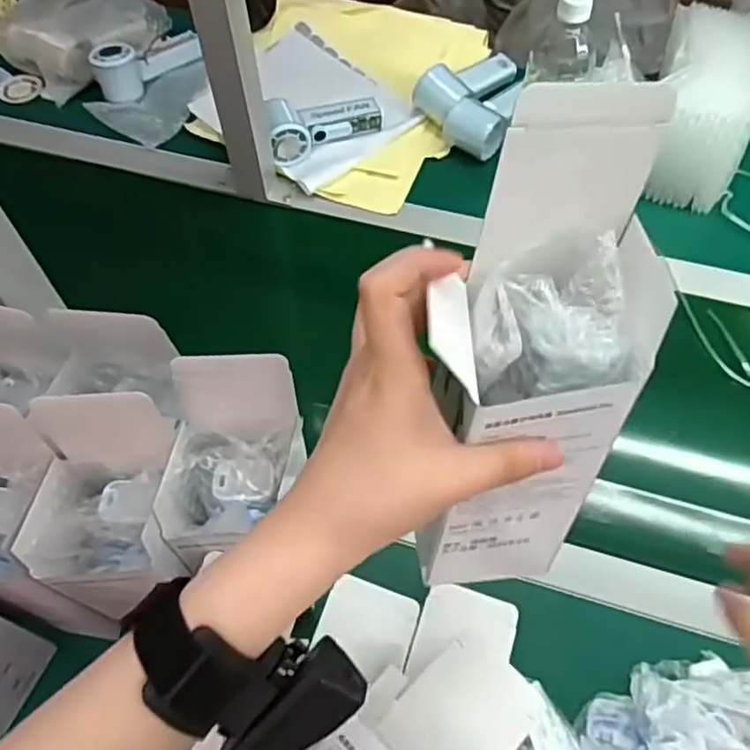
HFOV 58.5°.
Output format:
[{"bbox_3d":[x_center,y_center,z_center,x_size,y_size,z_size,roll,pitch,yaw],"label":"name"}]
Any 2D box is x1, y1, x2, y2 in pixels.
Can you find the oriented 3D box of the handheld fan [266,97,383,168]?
[{"bbox_3d":[-0.059,-0.300,0.807,0.141,0.051,0.076,-14,60,-6],"label":"handheld fan"}]

